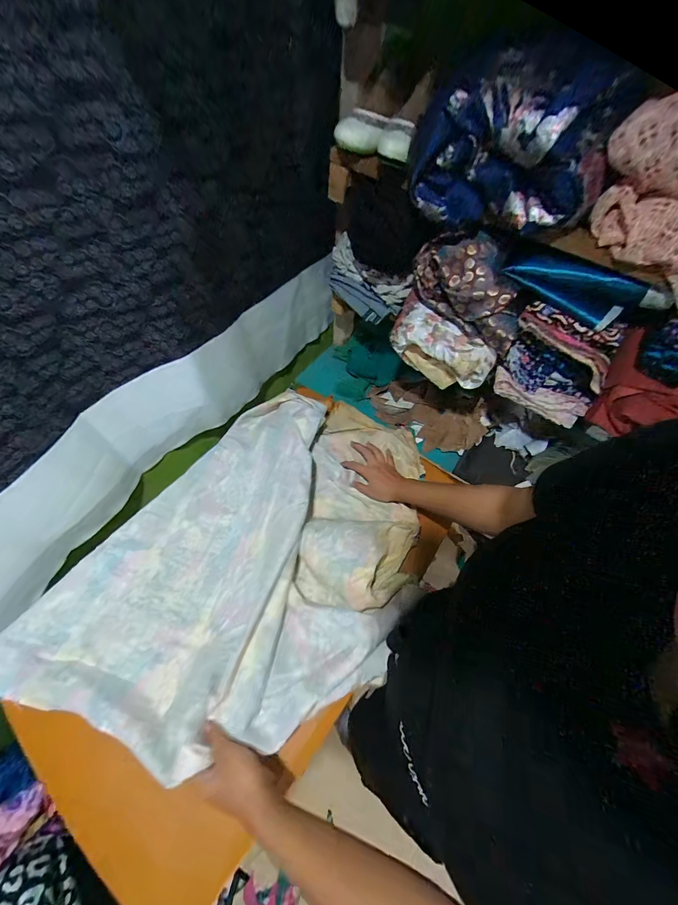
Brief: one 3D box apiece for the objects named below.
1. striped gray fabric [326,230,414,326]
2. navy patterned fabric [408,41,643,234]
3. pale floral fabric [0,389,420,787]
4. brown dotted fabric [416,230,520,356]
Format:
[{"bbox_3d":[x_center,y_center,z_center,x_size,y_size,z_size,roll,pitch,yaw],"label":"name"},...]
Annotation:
[{"bbox_3d":[0.056,-0.371,0.731,0.056,0.109,0.203,-39,69,-23],"label":"striped gray fabric"},{"bbox_3d":[0.229,-0.415,0.438,0.250,0.164,0.129,16,59,5],"label":"navy patterned fabric"},{"bbox_3d":[-0.156,0.126,0.577,0.551,0.104,0.612,16,59,5],"label":"pale floral fabric"},{"bbox_3d":[0.234,-0.287,0.576,0.210,0.127,0.072,38,64,17],"label":"brown dotted fabric"}]

